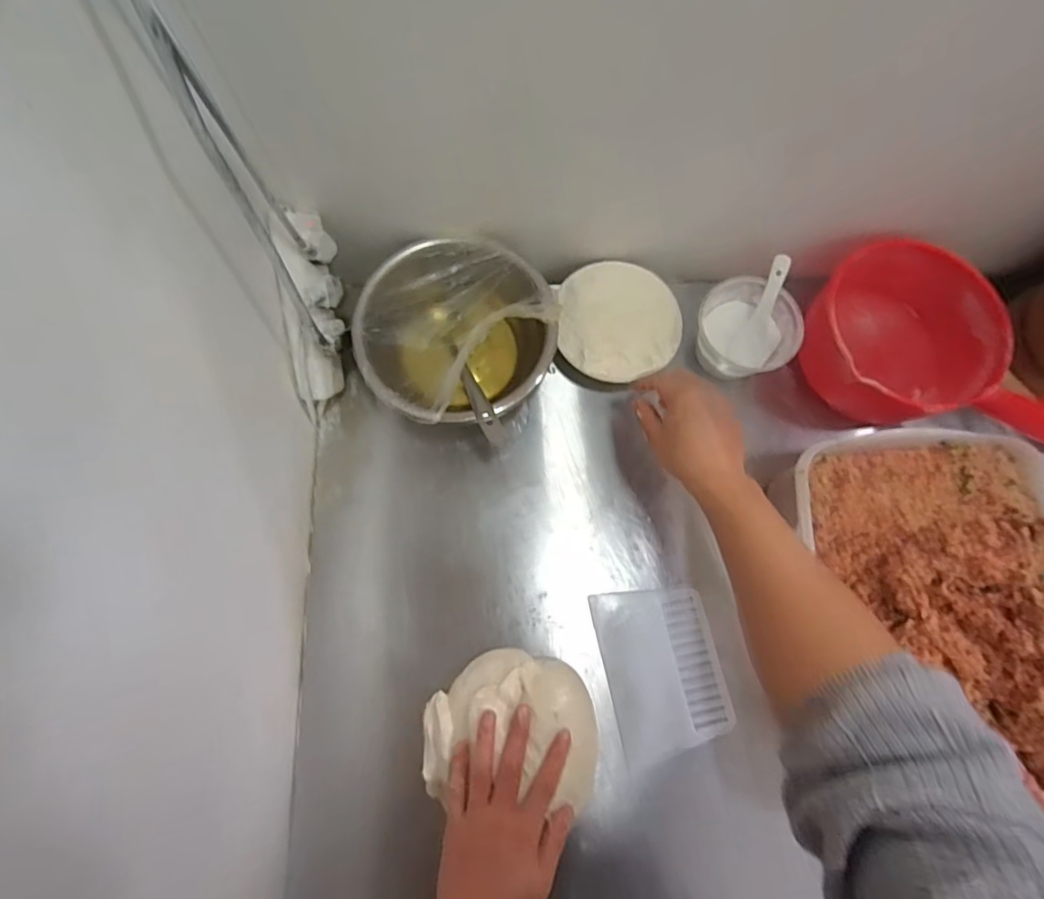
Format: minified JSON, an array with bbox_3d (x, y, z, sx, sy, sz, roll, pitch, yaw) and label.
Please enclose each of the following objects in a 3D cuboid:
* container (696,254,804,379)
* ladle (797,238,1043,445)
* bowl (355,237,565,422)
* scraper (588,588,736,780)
[{"bbox_3d":[0.263,-0.145,0.642,0.112,0.084,0.111,-13,76,-5],"label":"container"},{"bbox_3d":[0.474,-0.097,0.618,0.189,0.161,0.310,-43,80,-11],"label":"ladle"},{"bbox_3d":[-0.079,-0.120,0.638,0.204,0.128,0.207,0,76,-1],"label":"bowl"},{"bbox_3d":[0.156,0.243,0.589,0.123,0.014,0.176,-11,76,-4],"label":"scraper"}]

